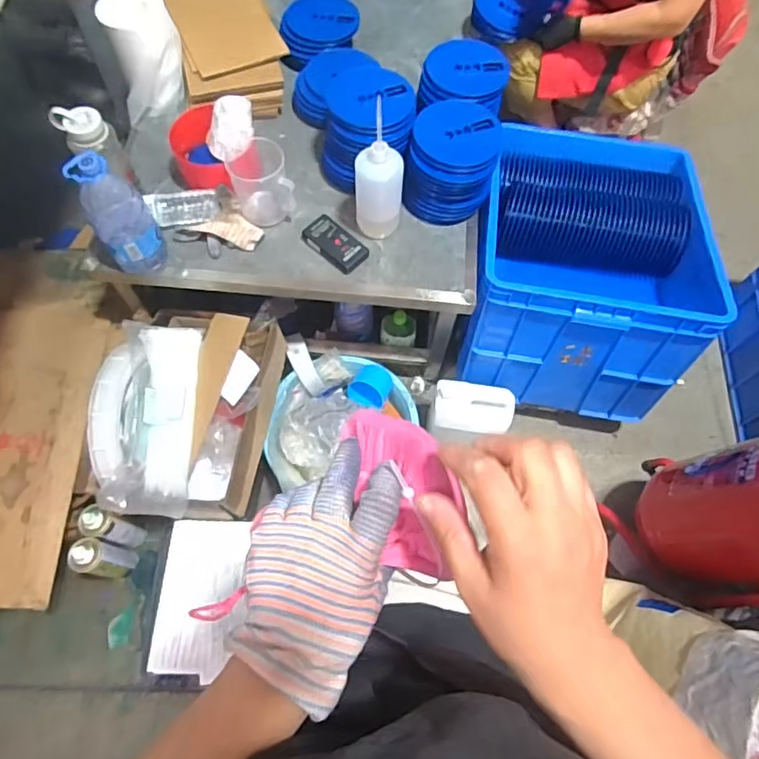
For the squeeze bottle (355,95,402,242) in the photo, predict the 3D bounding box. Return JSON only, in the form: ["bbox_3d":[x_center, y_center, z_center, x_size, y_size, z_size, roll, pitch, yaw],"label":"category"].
[{"bbox_3d":[0.000,-0.382,1.059,0.093,0.241,0.100,2,66,-2],"label":"squeeze bottle"}]

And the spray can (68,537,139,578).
[{"bbox_3d":[-0.557,0.361,1.104,0.064,0.154,0.061,1,66,-2],"label":"spray can"}]

